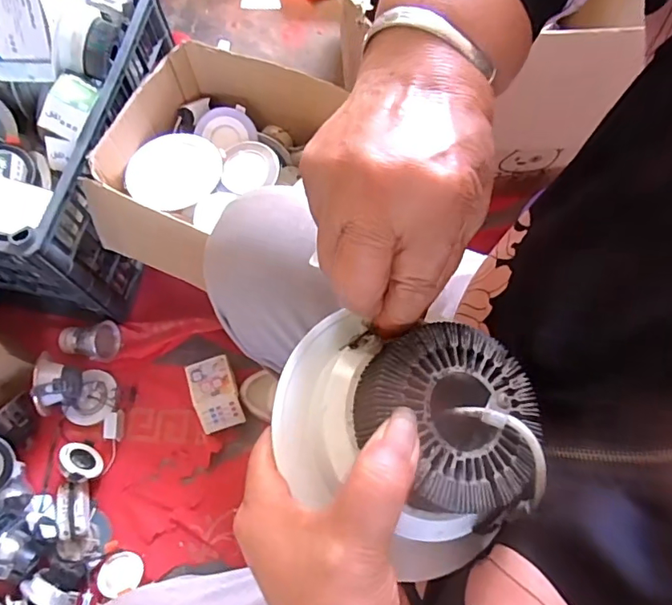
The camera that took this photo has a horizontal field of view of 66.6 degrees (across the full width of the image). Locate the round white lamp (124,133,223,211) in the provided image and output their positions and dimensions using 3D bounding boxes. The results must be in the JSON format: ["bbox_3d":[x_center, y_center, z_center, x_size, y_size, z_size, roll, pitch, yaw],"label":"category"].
[{"bbox_3d":[-0.244,-0.199,0.775,0.132,0.019,0.123,0,69,1],"label":"round white lamp"}]

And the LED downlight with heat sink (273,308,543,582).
[{"bbox_3d":[0.028,0.059,0.231,0.116,0.063,0.106,14,70,6],"label":"LED downlight with heat sink"}]

